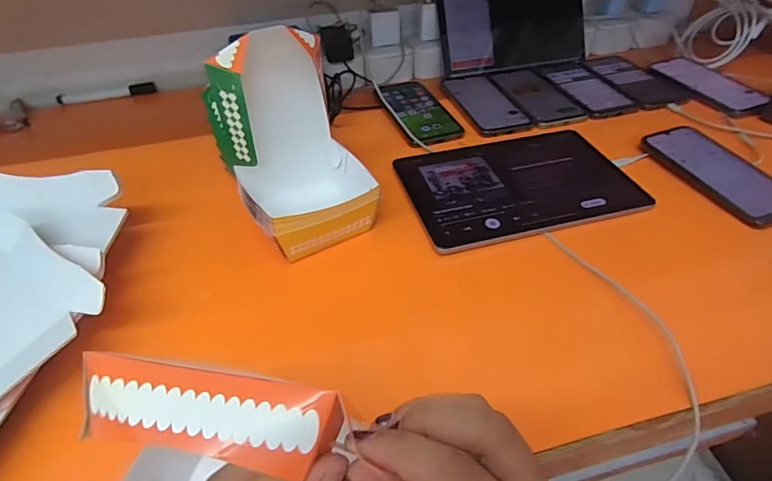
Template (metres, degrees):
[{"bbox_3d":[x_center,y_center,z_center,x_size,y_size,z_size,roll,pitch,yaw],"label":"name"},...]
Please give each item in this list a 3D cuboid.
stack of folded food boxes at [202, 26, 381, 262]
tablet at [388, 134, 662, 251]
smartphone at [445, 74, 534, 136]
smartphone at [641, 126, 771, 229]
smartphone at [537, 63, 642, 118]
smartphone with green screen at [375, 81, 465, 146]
[{"bbox_3d":[-0.082,-0.087,0.420,0.121,0.175,0.102,-21,47,-19],"label":"stack of folded food boxes"},{"bbox_3d":[0.150,-0.071,0.517,0.251,0.008,0.168,-11,47,-13],"label":"tablet"},{"bbox_3d":[0.141,-0.200,0.652,0.073,0.015,0.161,-15,44,-12],"label":"smartphone"},{"bbox_3d":[0.387,-0.080,0.517,0.082,0.009,0.170,-21,50,-10],"label":"smartphone"},{"bbox_3d":[0.306,-0.236,0.689,0.081,0.007,0.169,-10,43,-7],"label":"smartphone"},{"bbox_3d":[0.043,-0.188,0.646,0.085,0.010,0.173,-14,44,-11],"label":"smartphone with green screen"}]

